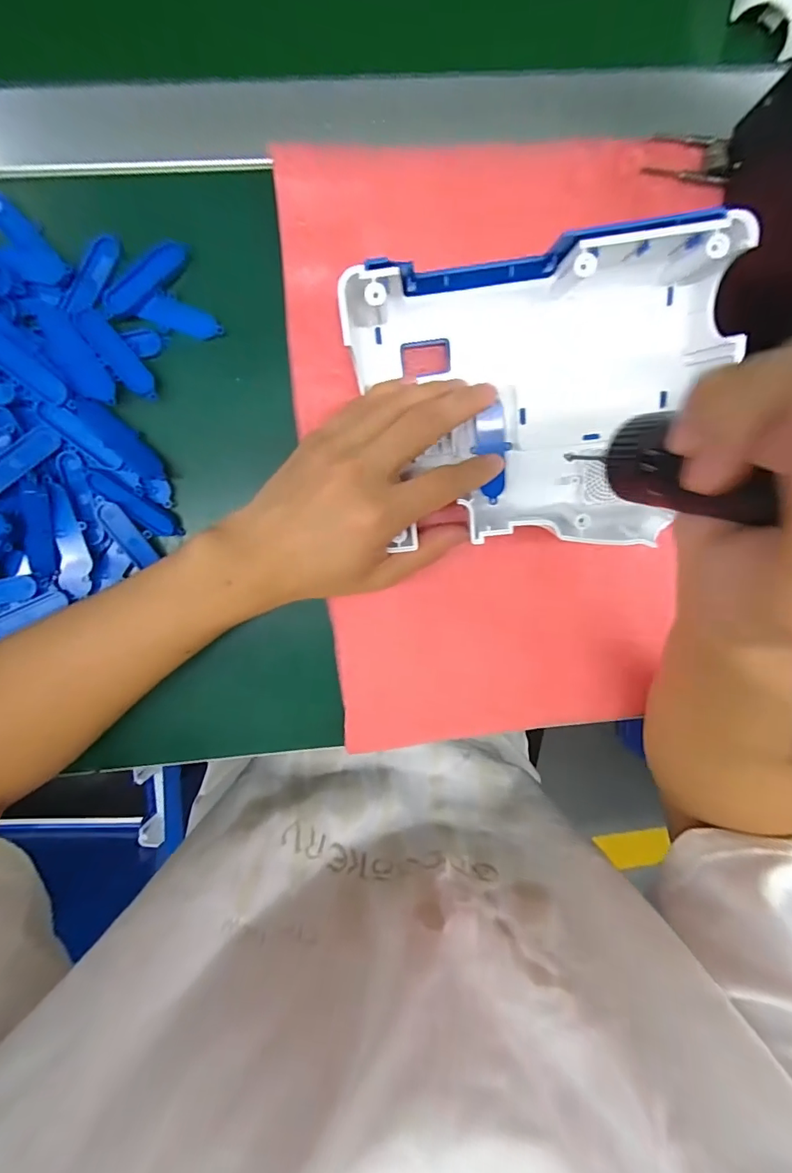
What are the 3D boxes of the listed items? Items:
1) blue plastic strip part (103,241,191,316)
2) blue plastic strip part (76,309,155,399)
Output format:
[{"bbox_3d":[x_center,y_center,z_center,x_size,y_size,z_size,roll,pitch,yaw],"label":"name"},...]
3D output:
[{"bbox_3d":[-0.136,-0.169,0.252,0.053,0.004,0.019,-40,98,2],"label":"blue plastic strip part"},{"bbox_3d":[-0.154,-0.128,0.255,0.015,0.005,0.054,-39,98,2],"label":"blue plastic strip part"}]

